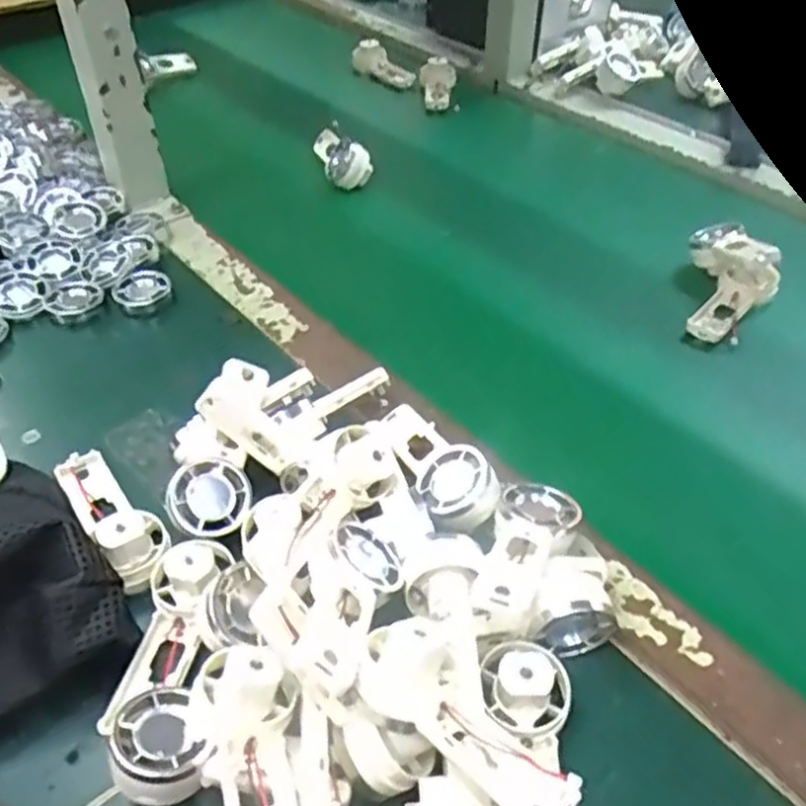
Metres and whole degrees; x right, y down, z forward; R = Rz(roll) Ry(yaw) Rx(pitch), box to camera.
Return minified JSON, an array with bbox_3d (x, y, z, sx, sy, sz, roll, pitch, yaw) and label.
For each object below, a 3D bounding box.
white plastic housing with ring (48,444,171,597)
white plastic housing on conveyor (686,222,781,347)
[{"bbox_3d":[-0.152,0.056,0.400,0.031,0.028,0.096,-31,51,-28],"label":"white plastic housing with ring"},{"bbox_3d":[0.236,-0.091,0.549,0.062,0.055,0.105,15,45,15],"label":"white plastic housing on conveyor"}]

